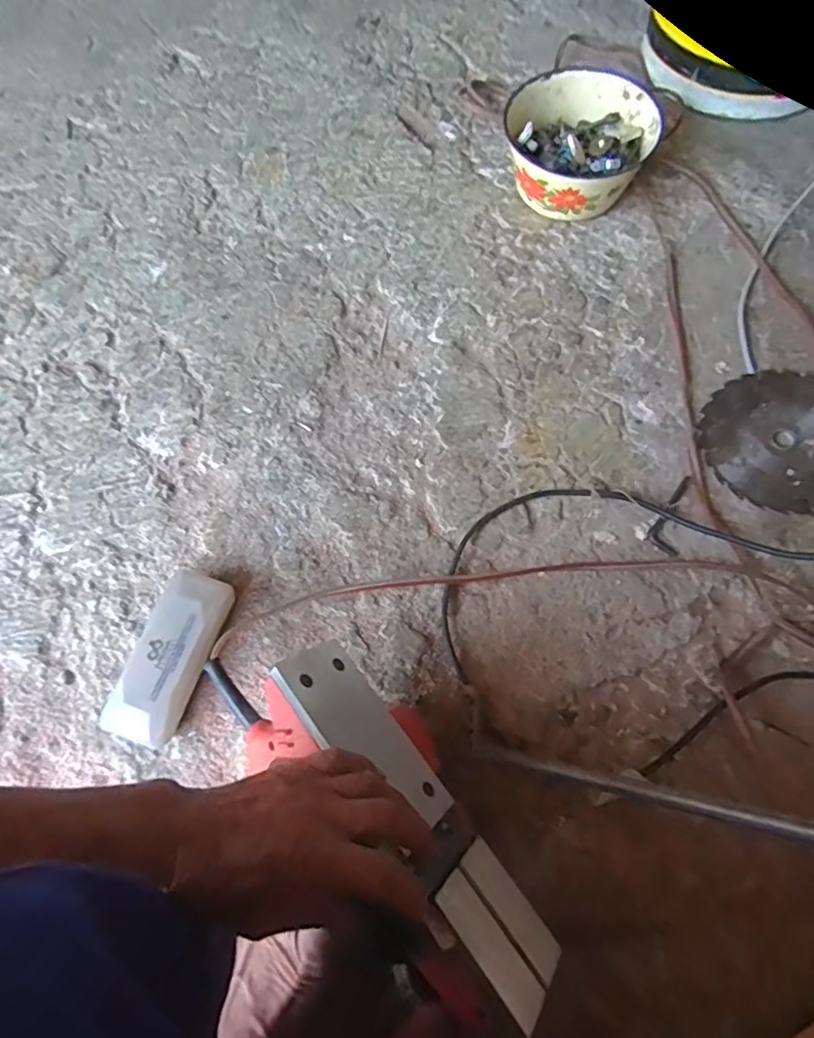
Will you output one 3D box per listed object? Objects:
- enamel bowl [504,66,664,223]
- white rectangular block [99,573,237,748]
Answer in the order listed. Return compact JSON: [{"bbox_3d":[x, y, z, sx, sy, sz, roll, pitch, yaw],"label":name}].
[{"bbox_3d":[0.214,-0.463,0.733,0.180,0.087,0.177,-1,69,2],"label":"enamel bowl"},{"bbox_3d":[-0.216,0.128,0.540,0.069,0.045,0.156,21,71,10],"label":"white rectangular block"}]

